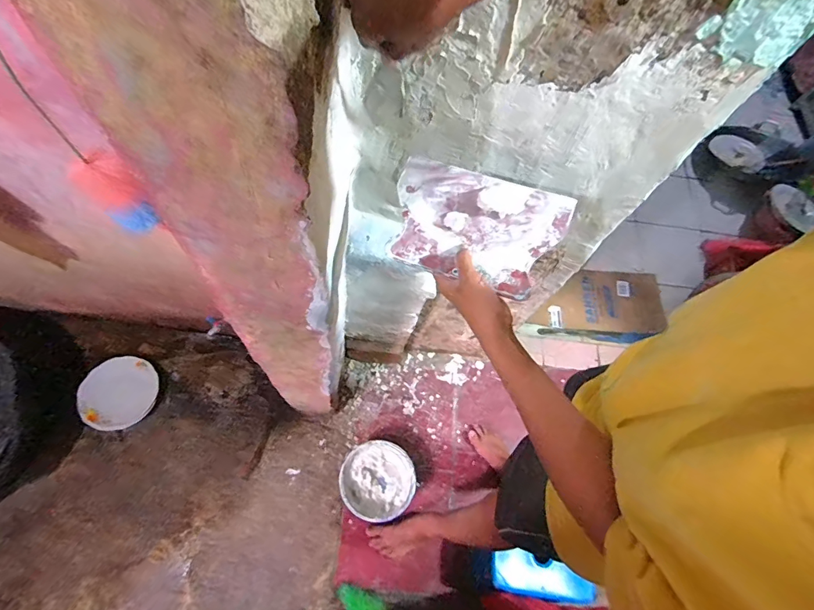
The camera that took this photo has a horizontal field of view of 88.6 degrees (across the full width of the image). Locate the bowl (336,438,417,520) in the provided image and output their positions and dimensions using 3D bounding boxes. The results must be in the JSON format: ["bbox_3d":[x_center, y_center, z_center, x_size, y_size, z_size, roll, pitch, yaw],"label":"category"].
[{"bbox_3d":[-0.079,0.488,1.165,0.200,0.068,0.200,3,65,-6],"label":"bowl"}]

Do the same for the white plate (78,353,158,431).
[{"bbox_3d":[-0.843,0.254,1.219,0.192,0.017,0.201,7,71,-22],"label":"white plate"}]

